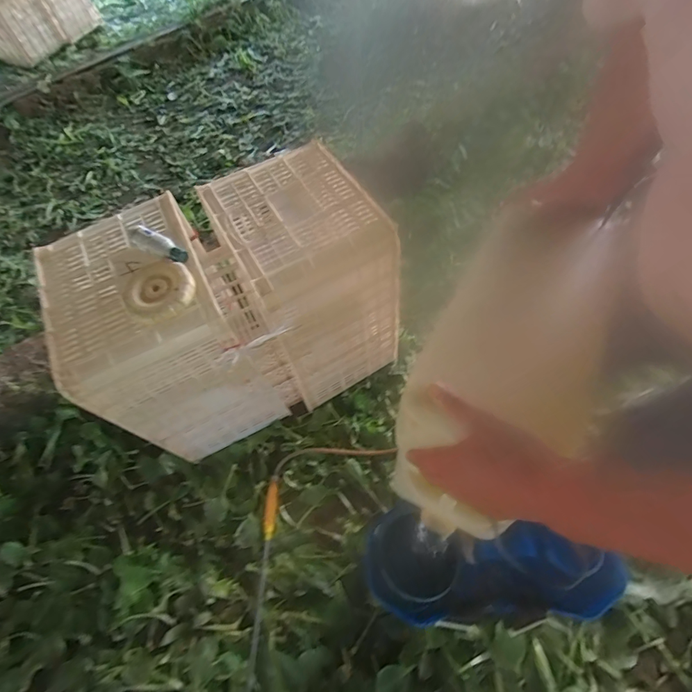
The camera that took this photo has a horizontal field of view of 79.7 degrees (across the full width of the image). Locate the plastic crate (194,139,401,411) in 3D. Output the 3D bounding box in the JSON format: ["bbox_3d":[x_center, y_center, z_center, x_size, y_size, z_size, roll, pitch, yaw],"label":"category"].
[{"bbox_3d":[-0.096,-0.162,1.135,0.320,0.540,0.387,-28,60,-12],"label":"plastic crate"}]

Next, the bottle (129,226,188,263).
[{"bbox_3d":[-0.376,-0.204,0.822,0.138,0.033,0.035,27,60,4],"label":"bottle"}]

